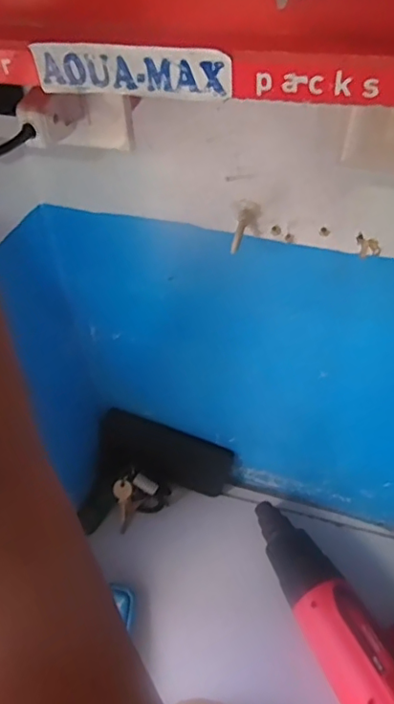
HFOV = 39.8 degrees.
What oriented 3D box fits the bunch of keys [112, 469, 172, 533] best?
[{"bbox_3d":[-0.071,0.177,0.673,0.069,0.027,0.059,-23,86,-8],"label":"bunch of keys"}]

